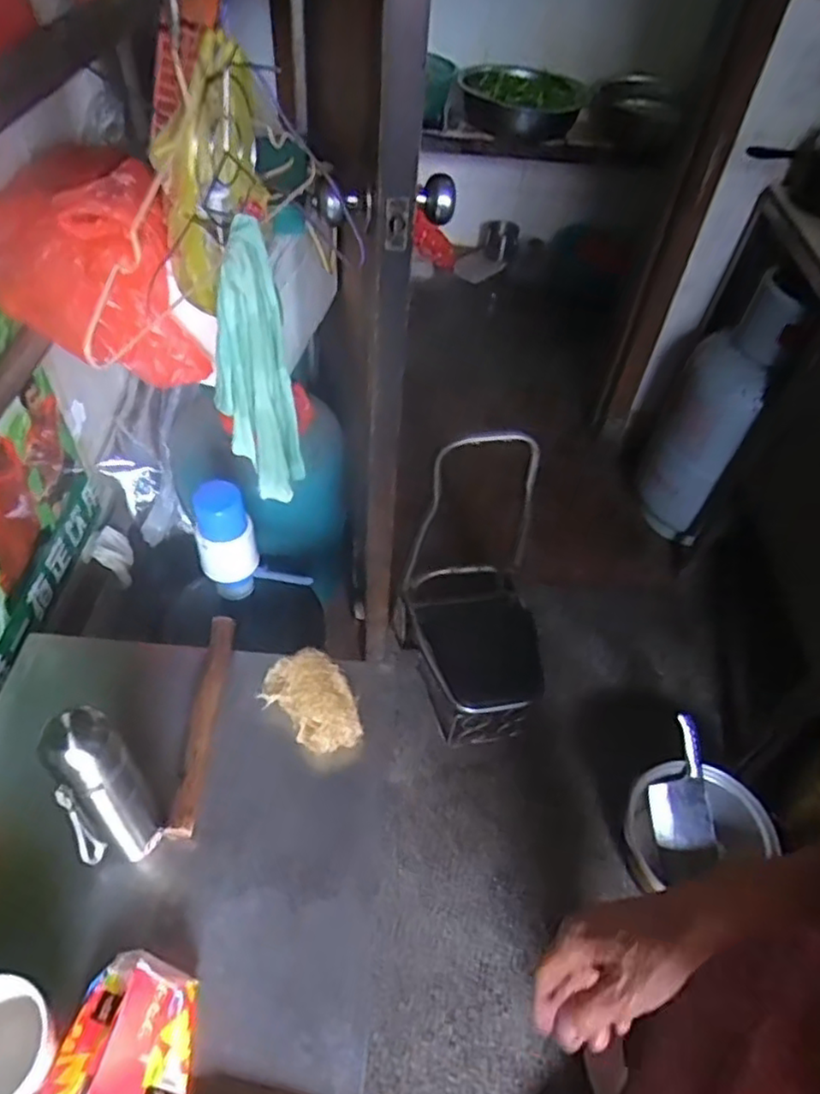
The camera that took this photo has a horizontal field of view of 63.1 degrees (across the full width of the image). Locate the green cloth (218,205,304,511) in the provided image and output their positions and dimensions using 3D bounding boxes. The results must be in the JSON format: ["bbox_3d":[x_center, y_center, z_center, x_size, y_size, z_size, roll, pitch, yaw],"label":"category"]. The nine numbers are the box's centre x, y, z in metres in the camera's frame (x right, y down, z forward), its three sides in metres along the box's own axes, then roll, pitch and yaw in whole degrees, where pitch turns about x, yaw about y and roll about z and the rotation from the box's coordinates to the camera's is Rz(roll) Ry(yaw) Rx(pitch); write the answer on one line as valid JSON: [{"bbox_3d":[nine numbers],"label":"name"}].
[{"bbox_3d":[-0.167,-0.184,0.724,0.082,0.313,0.034,2,48,-5],"label":"green cloth"}]

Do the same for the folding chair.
[{"bbox_3d":[0.143,0.087,1.314,0.278,0.518,0.395,-10,50,-15],"label":"folding chair"}]

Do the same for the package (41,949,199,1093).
[{"bbox_3d":[-0.254,0.448,0.596,0.111,0.045,0.140,11,48,4],"label":"package"}]

